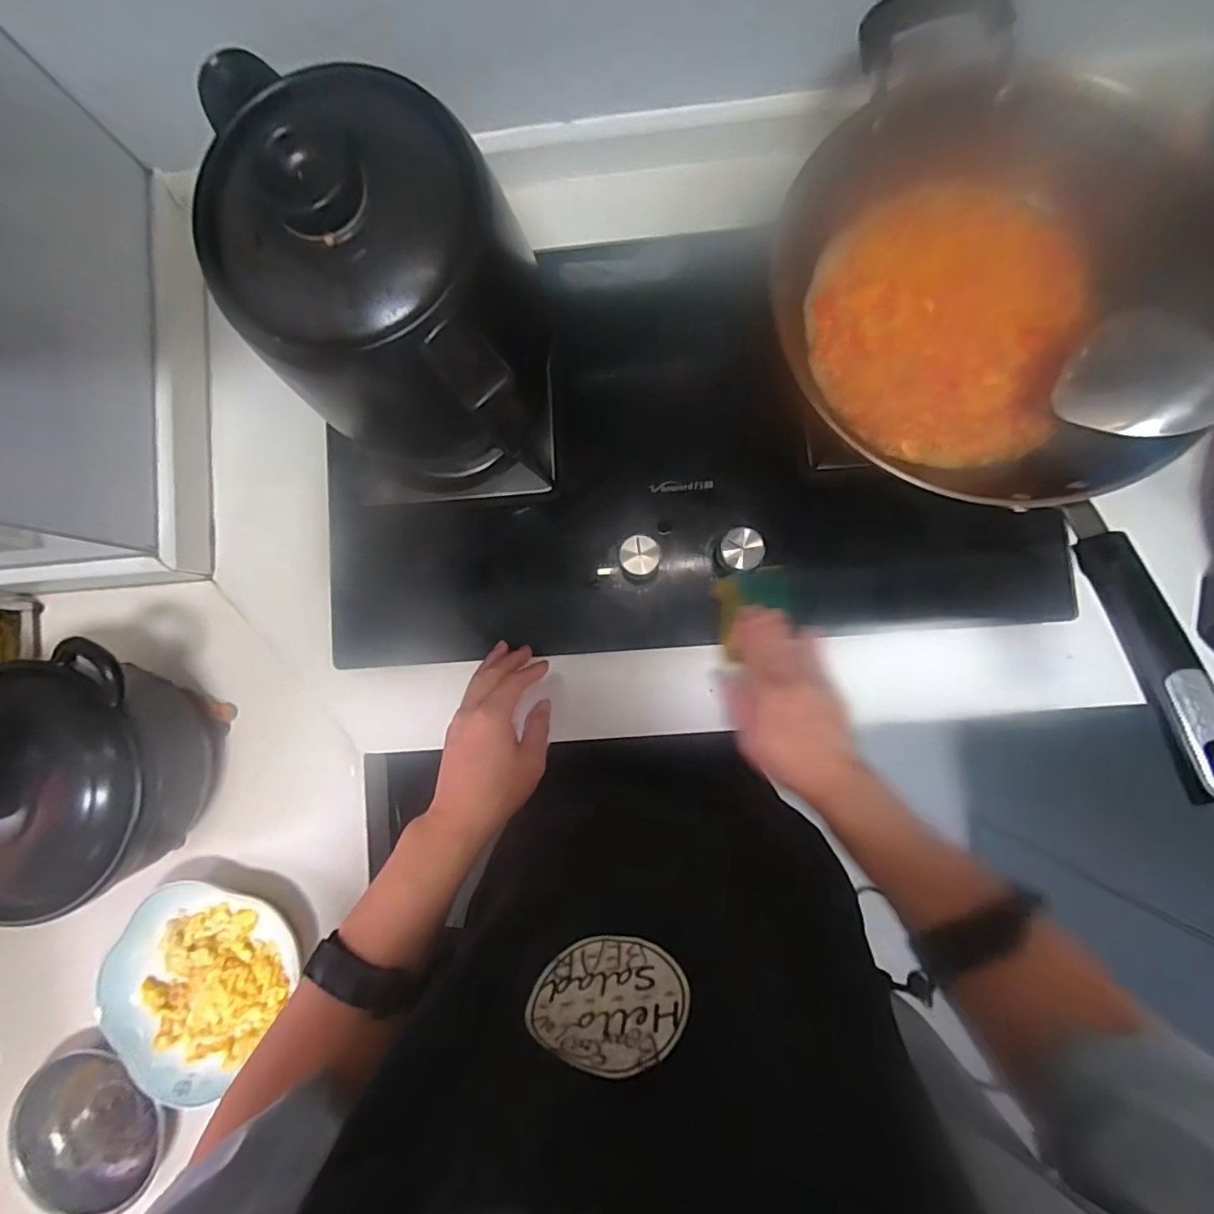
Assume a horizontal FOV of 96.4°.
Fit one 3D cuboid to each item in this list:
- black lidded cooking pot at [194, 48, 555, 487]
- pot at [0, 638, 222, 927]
[{"bbox_3d":[-0.152,-0.208,0.422,0.202,0.253,0.161,12,87,4],"label":"black lidded cooking pot"},{"bbox_3d":[-0.483,0.155,0.494,0.205,0.145,0.210,0,87,3],"label":"pot"}]

